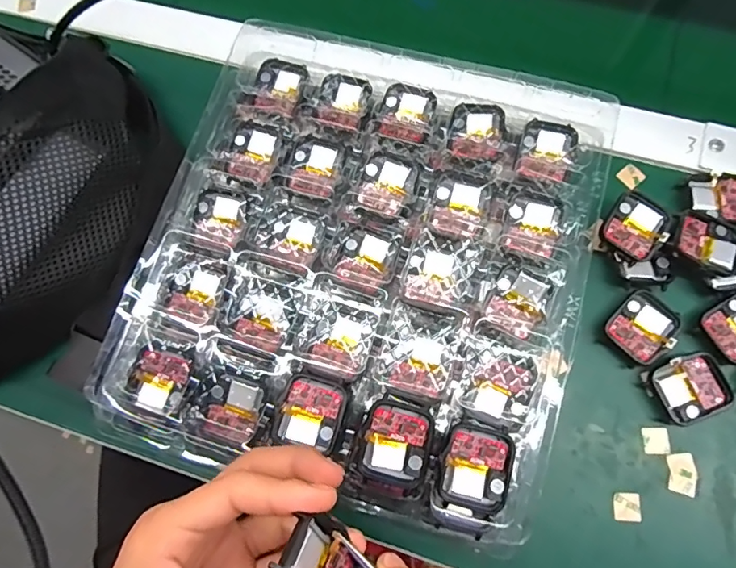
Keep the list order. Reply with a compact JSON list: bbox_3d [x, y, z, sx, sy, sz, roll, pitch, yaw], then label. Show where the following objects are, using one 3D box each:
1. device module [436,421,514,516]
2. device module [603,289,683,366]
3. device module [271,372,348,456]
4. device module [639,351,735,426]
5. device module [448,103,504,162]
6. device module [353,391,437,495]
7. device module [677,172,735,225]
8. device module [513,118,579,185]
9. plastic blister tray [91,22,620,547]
[{"bbox_3d":[0.059,0.101,0.261,0.037,0.011,0.043,15,73,7],"label":"device module"},{"bbox_3d":[0.178,0.027,0.303,0.037,0.007,0.042,37,77,13],"label":"device module"},{"bbox_3d":[-0.032,0.074,0.273,0.035,0.008,0.040,16,73,8],"label":"device module"},{"bbox_3d":[0.200,0.064,0.294,0.043,0.012,0.037,-22,72,-5],"label":"device module"},{"bbox_3d":[0.074,-0.104,0.322,0.035,0.008,0.041,8,73,5],"label":"device module"},{"bbox_3d":[0.016,0.087,0.263,0.038,0.012,0.047,18,74,8],"label":"device module"},{"bbox_3d":[0.241,-0.058,0.323,0.045,0.007,0.037,3,72,4],"label":"device module"},{"bbox_3d":[0.119,-0.087,0.314,0.037,0.008,0.041,19,74,8],"label":"device module"},{"bbox_3d":[-0.003,-0.014,0.311,0.266,0.043,0.288,17,73,8],"label":"plastic blister tray"}]

